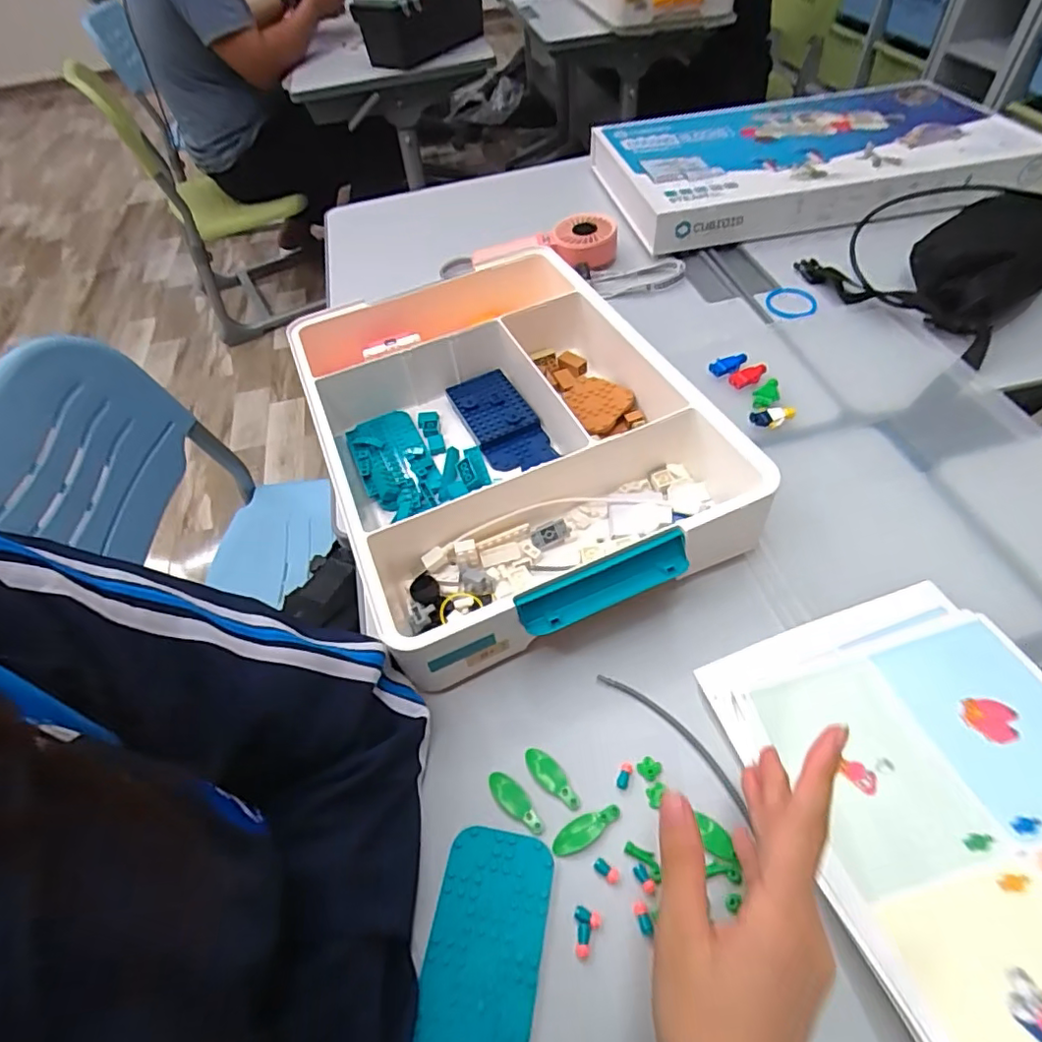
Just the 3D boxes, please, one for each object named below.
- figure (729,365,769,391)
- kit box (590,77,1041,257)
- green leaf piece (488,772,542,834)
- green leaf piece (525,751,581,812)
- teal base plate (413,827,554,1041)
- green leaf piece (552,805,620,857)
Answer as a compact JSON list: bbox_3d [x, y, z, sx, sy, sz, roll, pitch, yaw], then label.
[{"bbox_3d":[0.227,-0.144,0.578,0.037,0.012,0.019,-21,53,-12],"label":"figure"},{"bbox_3d":[0.395,-0.532,0.844,0.527,0.059,0.346,-10,51,-4],"label":"kit box"},{"bbox_3d":[-0.003,0.178,0.367,0.017,0.004,0.045,-39,58,-24],"label":"green leaf piece"},{"bbox_3d":[0.021,0.168,0.378,0.047,0.004,0.017,34,62,27],"label":"green leaf piece"},{"bbox_3d":[-0.021,0.241,0.317,0.062,0.004,0.125,6,52,10],"label":"teal base plate"},{"bbox_3d":[0.040,0.189,0.355,0.046,0.004,0.016,-28,54,-16],"label":"green leaf piece"}]

